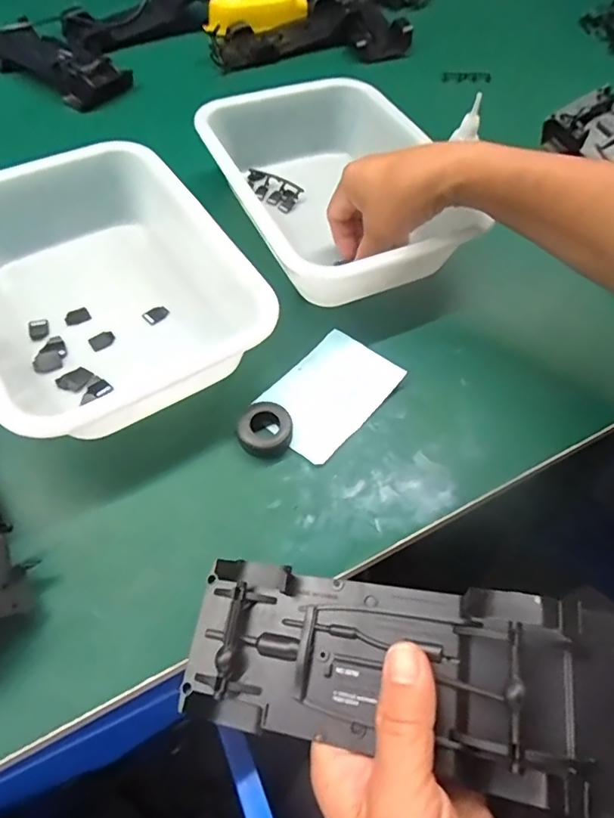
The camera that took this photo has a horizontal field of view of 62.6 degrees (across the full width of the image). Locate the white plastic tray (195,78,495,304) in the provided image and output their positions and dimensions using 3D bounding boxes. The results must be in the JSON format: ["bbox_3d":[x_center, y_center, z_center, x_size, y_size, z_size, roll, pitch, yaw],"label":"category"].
[{"bbox_3d":[0.016,-0.205,0.464,0.181,0.071,0.216,-21,62,-17],"label":"white plastic tray"}]

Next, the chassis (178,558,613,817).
[{"bbox_3d":[0.036,0.112,0.225,0.191,0.026,0.075,0,55,21],"label":"chassis"}]

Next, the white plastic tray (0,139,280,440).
[{"bbox_3d":[-0.154,-0.092,0.377,0.181,0.061,0.240,-27,64,-20],"label":"white plastic tray"}]

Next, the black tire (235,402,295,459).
[{"bbox_3d":[-0.028,0.014,0.347,0.034,0.018,0.035,2,58,-3],"label":"black tire"}]

